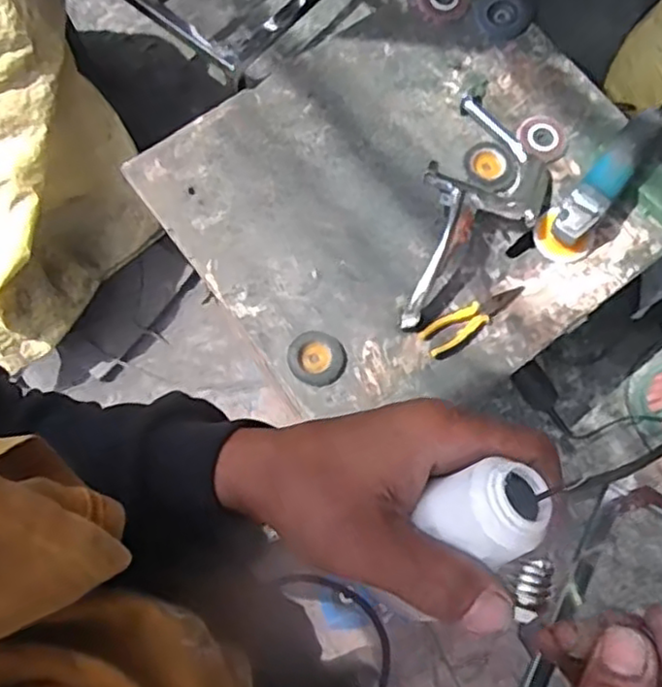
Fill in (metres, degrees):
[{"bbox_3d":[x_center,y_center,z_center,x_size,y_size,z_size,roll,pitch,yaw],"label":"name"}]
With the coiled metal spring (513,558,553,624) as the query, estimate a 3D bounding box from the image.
[{"bbox_3d":[0.081,0.100,0.276,0.014,0.010,0.026,20,74,7],"label":"coiled metal spring"}]

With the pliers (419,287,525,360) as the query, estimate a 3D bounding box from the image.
[{"bbox_3d":[0.234,-0.040,1.103,0.189,0.017,0.060,-32,75,-8],"label":"pliers"}]

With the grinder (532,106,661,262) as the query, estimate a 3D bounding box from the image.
[{"bbox_3d":[0.462,-0.279,1.123,0.087,0.094,0.316,43,93,21],"label":"grinder"}]

